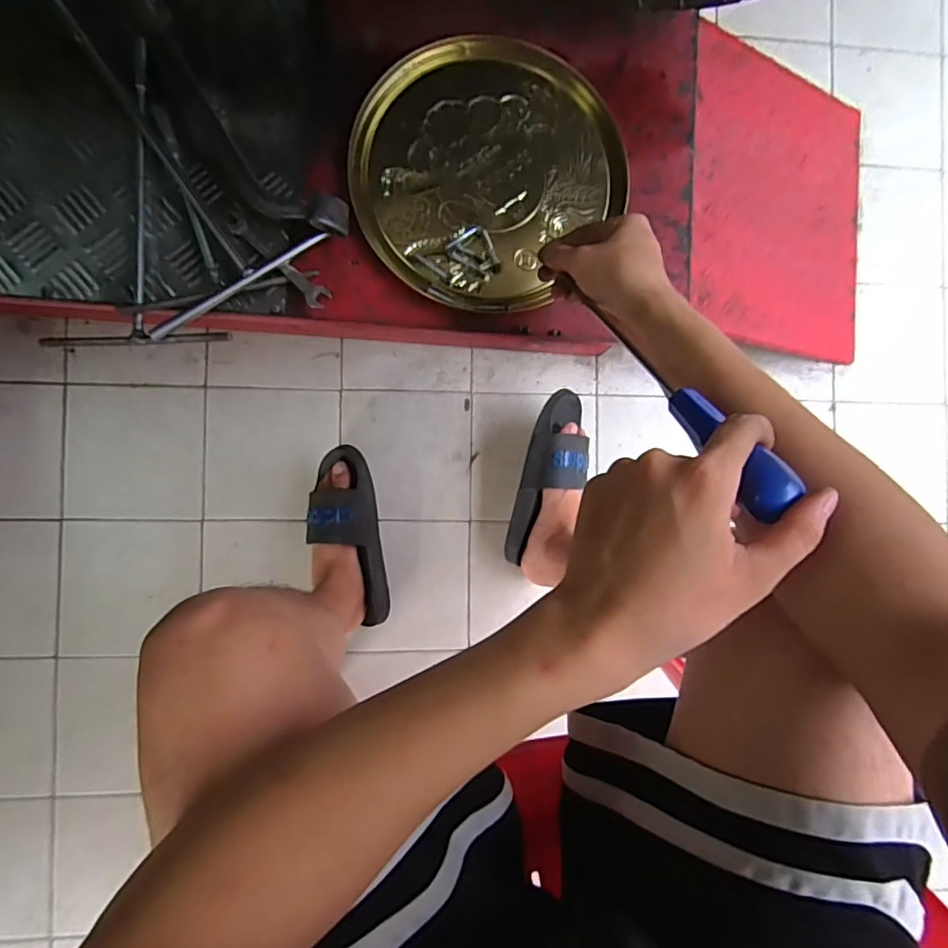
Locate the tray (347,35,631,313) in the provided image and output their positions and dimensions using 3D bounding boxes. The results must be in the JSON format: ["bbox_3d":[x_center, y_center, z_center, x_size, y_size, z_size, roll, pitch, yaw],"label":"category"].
[{"bbox_3d":[0.008,-0.295,0.526,0.243,0.016,0.253,0,89,-4],"label":"tray"}]

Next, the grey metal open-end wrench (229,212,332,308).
[{"bbox_3d":[-0.182,-0.196,0.502,0.120,0.006,0.022,40,73,3],"label":"grey metal open-end wrench"}]

